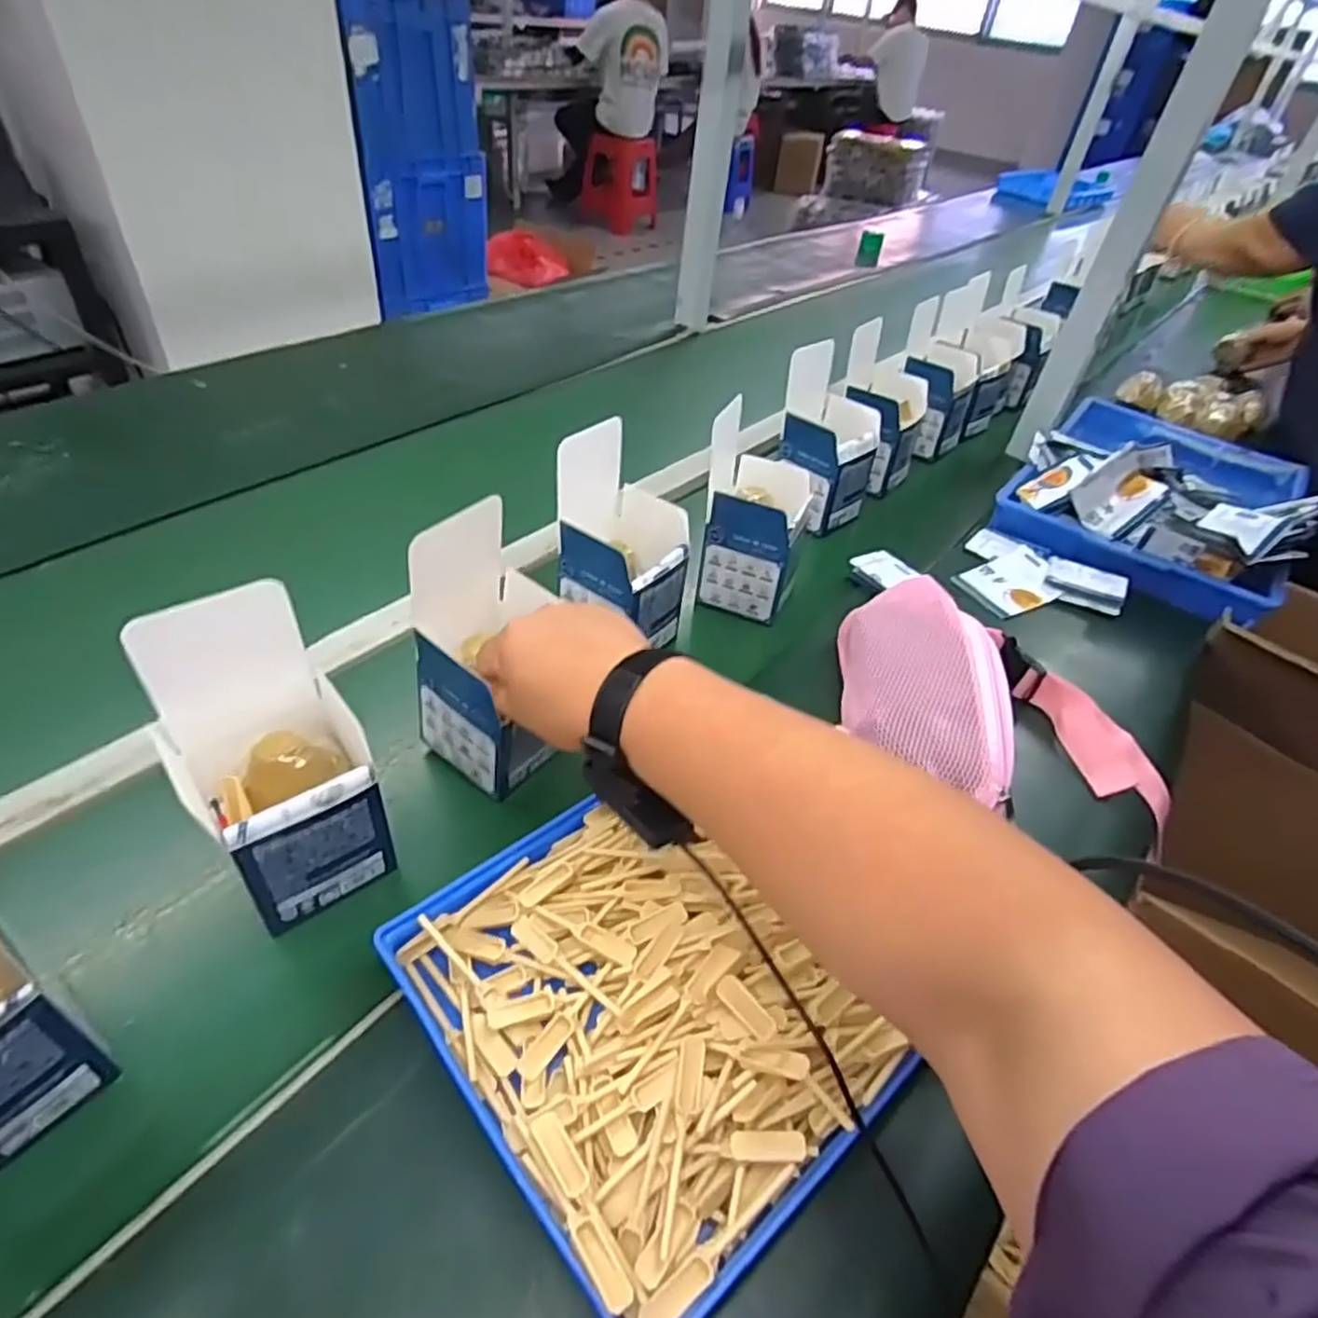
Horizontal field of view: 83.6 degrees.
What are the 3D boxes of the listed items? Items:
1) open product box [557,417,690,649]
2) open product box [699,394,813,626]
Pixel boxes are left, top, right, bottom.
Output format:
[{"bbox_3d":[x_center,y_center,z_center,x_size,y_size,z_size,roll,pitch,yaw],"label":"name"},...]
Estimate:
[{"bbox_3d":[-0.028,-0.083,0.626,0.098,0.189,0.091,32,49,24],"label":"open product box"},{"bbox_3d":[0.089,-0.135,0.693,0.089,0.163,0.100,12,44,5],"label":"open product box"}]

